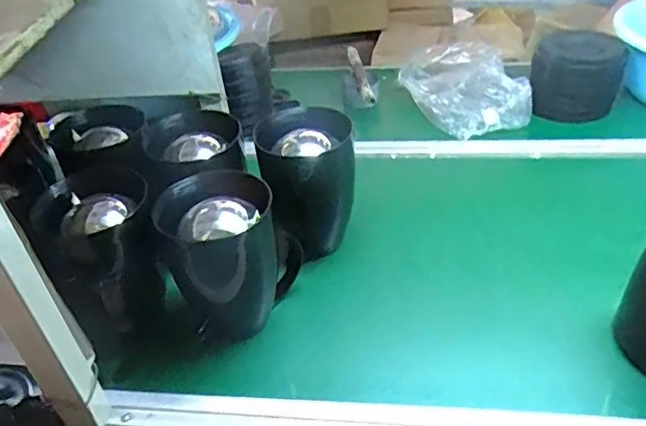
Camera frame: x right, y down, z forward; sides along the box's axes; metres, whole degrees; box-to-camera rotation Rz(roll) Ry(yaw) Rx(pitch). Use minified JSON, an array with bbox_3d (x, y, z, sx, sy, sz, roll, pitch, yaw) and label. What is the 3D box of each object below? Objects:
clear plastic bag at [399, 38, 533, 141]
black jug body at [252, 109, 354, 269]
[{"bbox_3d":[0.273,-0.249,1.102,0.194,0.071,0.285,-10,37,-7],"label":"clear plastic bag"},{"bbox_3d":[-0.021,-0.036,0.779,0.124,0.180,0.113,-10,37,-7],"label":"black jug body"}]

